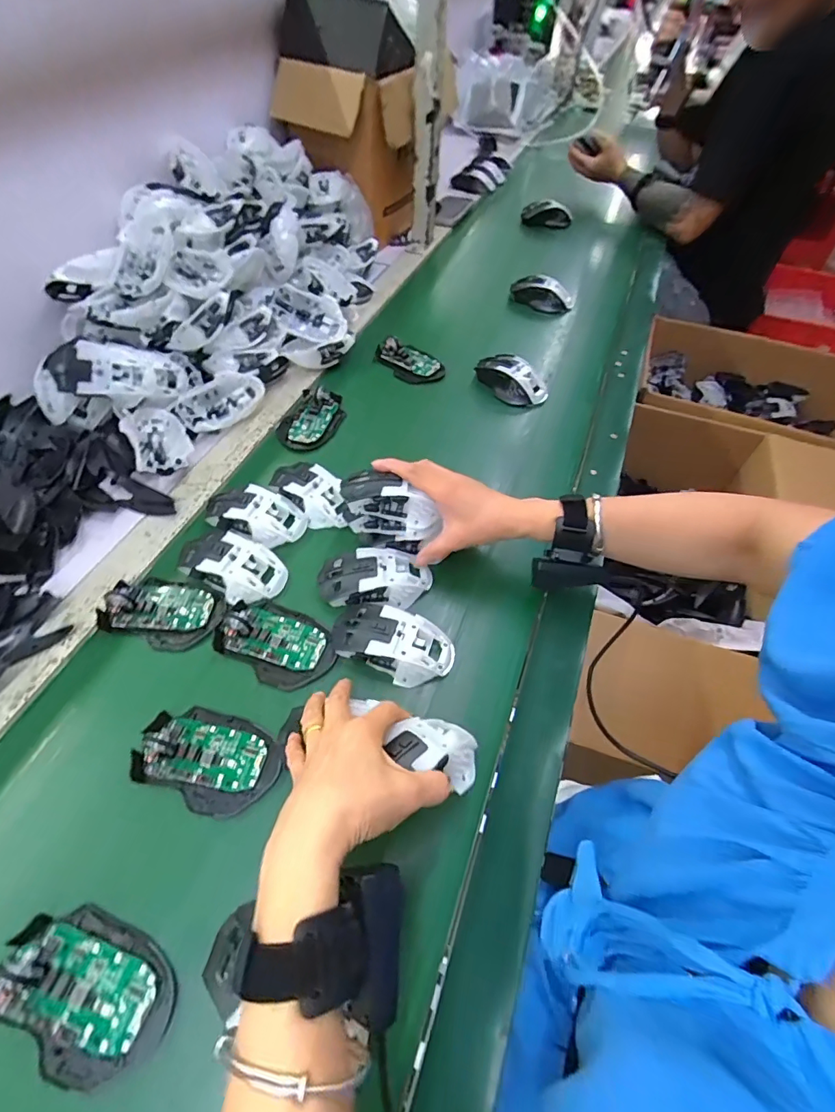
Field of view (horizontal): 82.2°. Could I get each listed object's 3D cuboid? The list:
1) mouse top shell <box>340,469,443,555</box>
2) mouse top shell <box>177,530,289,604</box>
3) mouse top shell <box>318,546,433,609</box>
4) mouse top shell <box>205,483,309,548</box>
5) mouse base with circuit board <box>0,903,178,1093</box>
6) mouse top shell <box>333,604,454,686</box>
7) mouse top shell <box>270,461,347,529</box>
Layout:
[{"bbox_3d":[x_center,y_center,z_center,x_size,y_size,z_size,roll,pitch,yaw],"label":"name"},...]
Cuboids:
[{"bbox_3d":[-0.030,-0.043,0.500,0.097,0.072,0.035,15,54,8],"label":"mouse top shell"},{"bbox_3d":[-0.197,0.007,0.502,0.117,0.035,0.061,24,56,14],"label":"mouse top shell"},{"bbox_3d":[-0.043,0.022,0.496,0.113,0.037,0.057,1,54,-3],"label":"mouse top shell"},{"bbox_3d":[-0.184,-0.047,0.541,0.111,0.037,0.058,19,55,10],"label":"mouse top shell"},{"bbox_3d":[-0.214,0.279,0.304,0.113,0.023,0.073,21,55,12],"label":"mouse base with circuit board"},{"bbox_3d":[-0.023,0.078,0.452,0.113,0.029,0.064,21,55,11],"label":"mouse top shell"},{"bbox_3d":[-0.125,-0.075,0.565,0.055,0.036,0.112,-35,63,-26],"label":"mouse top shell"}]

